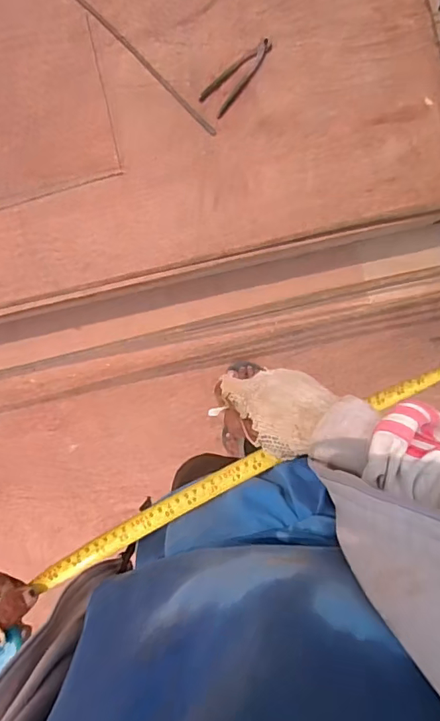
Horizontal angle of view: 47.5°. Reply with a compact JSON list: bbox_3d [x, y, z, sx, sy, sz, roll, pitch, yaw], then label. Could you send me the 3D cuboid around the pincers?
[{"bbox_3d":[0.047,-0.745,1.297,0.077,0.017,0.222,41,93,0],"label":"pincers"}]

